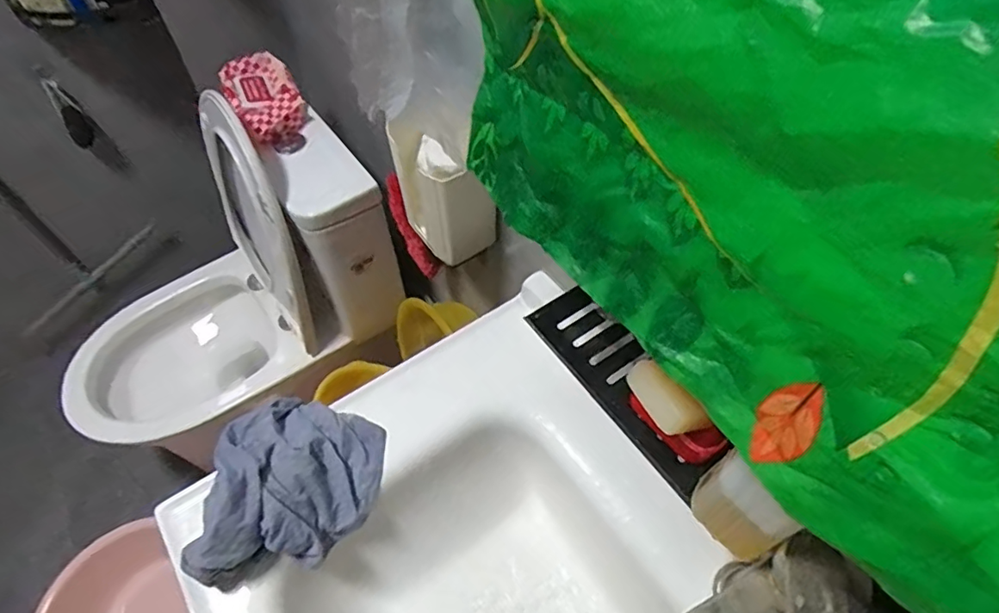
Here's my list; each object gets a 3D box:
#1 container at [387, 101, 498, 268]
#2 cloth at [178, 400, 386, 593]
[{"bbox_3d":[-0.075,-0.155,0.737,0.076,0.177,0.121,-31,61,-19],"label":"container"},{"bbox_3d":[-0.207,0.182,0.570,0.149,0.085,0.189,2,56,2],"label":"cloth"}]

